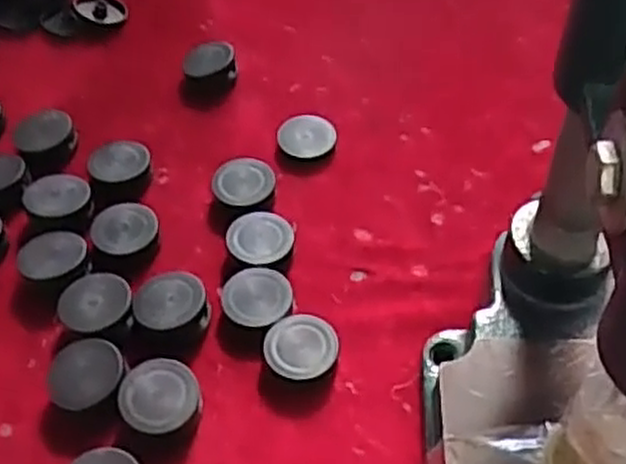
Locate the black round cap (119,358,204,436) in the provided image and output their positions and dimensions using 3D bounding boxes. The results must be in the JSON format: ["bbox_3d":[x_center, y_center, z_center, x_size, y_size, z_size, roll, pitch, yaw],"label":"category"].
[{"bbox_3d":[-0.064,0.072,0.330,0.031,0.019,0.035,6,51,5],"label":"black round cap"}]

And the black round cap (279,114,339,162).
[{"bbox_3d":[-0.003,-0.053,0.440,0.032,0.009,0.031,0,51,0],"label":"black round cap"}]

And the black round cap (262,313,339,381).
[{"bbox_3d":[-0.005,0.053,0.348,0.032,0.014,0.033,0,51,0],"label":"black round cap"}]

